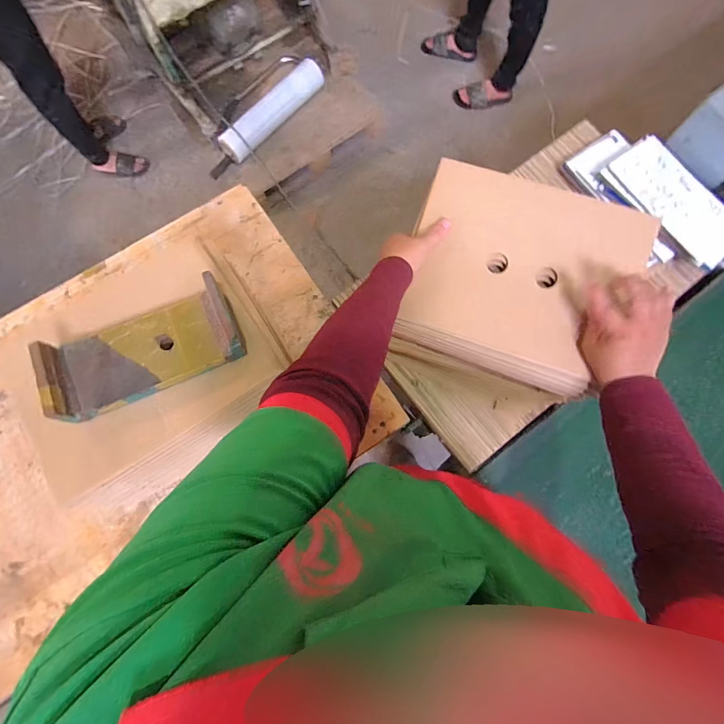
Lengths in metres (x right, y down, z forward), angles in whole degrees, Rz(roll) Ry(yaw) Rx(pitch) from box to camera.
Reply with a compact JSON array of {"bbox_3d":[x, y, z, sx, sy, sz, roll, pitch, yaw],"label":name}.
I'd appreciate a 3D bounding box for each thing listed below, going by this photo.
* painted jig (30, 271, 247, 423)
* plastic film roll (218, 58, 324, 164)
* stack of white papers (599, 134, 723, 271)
[{"bbox_3d":[-0.269,-0.017,0.464,0.234,0.057,0.106,-24,77,-5],"label":"painted jig"},{"bbox_3d":[-0.351,-1.025,1.502,0.124,0.089,0.524,39,80,9],"label":"plastic film roll"},{"bbox_3d":[0.595,-0.306,0.692,0.271,0.025,0.141,44,86,4],"label":"stack of white papers"}]

